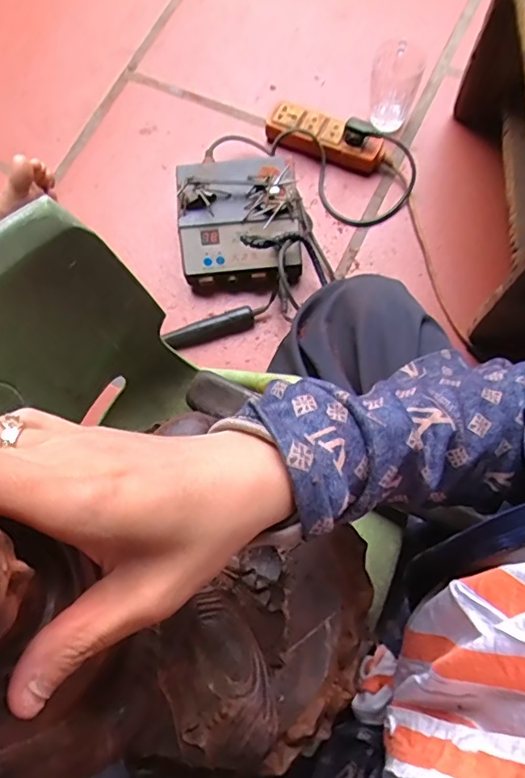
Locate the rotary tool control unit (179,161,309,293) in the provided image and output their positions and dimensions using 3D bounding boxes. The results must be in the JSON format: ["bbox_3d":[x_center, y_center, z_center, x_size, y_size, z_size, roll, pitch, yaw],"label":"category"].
[{"bbox_3d":[-0.030,-0.244,0.782,0.181,0.096,0.183,-3,75,1],"label":"rotary tool control unit"}]

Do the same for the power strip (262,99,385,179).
[{"bbox_3d":[0.097,-0.393,0.830,0.190,0.045,0.052,27,77,8],"label":"power strip"}]

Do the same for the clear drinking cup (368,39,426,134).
[{"bbox_3d":[0.202,-0.467,0.816,0.073,0.106,0.059,12,75,5],"label":"clear drinking cup"}]

